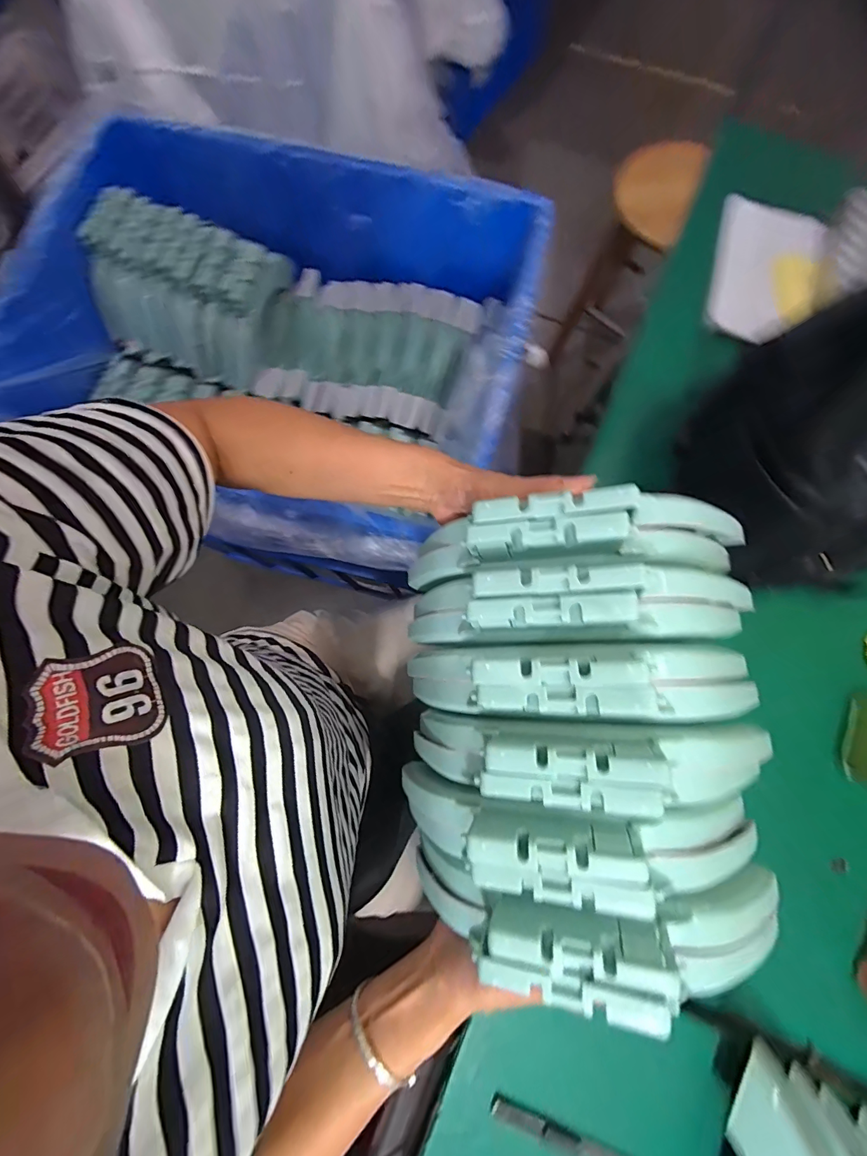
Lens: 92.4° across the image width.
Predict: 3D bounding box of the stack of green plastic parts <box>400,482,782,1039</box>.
[{"bbox_3d":[0.094,0.098,0.287,0.225,0.147,0.278,-1,78,0],"label":"stack of green plastic parts"}]

